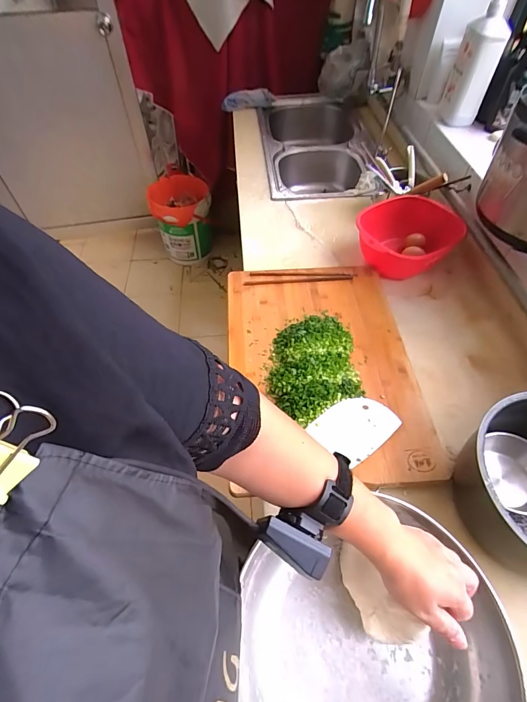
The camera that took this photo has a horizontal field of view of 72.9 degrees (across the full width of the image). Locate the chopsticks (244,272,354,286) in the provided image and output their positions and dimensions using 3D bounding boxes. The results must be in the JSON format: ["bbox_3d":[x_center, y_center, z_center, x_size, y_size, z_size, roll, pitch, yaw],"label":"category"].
[{"bbox_3d":[0.081,-0.164,0.805,0.241,0.011,0.039,-1,54,0],"label":"chopsticks"}]

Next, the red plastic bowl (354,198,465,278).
[{"bbox_3d":[0.338,-0.262,0.842,0.230,0.095,0.227,0,54,0],"label":"red plastic bowl"}]

